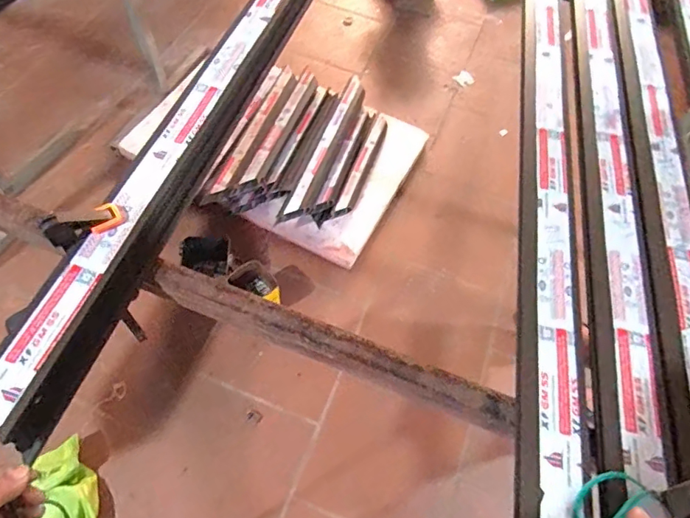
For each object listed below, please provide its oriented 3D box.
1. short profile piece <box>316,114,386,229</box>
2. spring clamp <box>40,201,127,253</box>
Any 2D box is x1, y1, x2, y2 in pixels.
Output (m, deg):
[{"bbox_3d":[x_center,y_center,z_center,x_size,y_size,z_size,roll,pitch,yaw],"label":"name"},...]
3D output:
[{"bbox_3d":[0.046,-0.324,1.755,0.084,0.068,0.525,23,61,7],"label":"short profile piece"},{"bbox_3d":[-0.322,-0.045,0.615,0.089,0.026,0.035,-32,68,-21],"label":"spring clamp"}]

